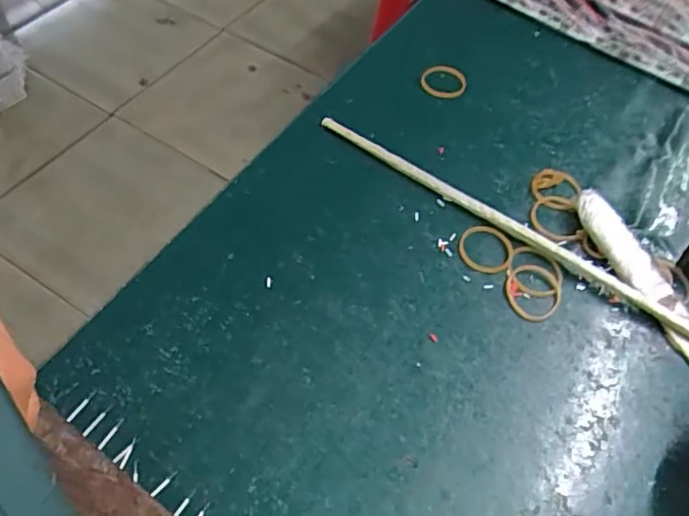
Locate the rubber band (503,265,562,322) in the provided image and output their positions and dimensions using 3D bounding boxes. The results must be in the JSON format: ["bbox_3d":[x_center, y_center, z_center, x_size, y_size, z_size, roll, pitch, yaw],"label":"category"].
[{"bbox_3d":[0.096,0.017,0.299,0.028,0.004,0.031,28,58,14],"label":"rubber band"}]

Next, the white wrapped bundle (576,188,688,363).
[{"bbox_3d":[0.153,0.008,0.305,0.019,0.014,0.102,-25,74,-20],"label":"white wrapped bundle"}]

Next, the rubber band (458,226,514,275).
[{"bbox_3d":[0.075,-0.005,0.311,0.029,0.004,0.027,2,55,-3],"label":"rubber band"}]

